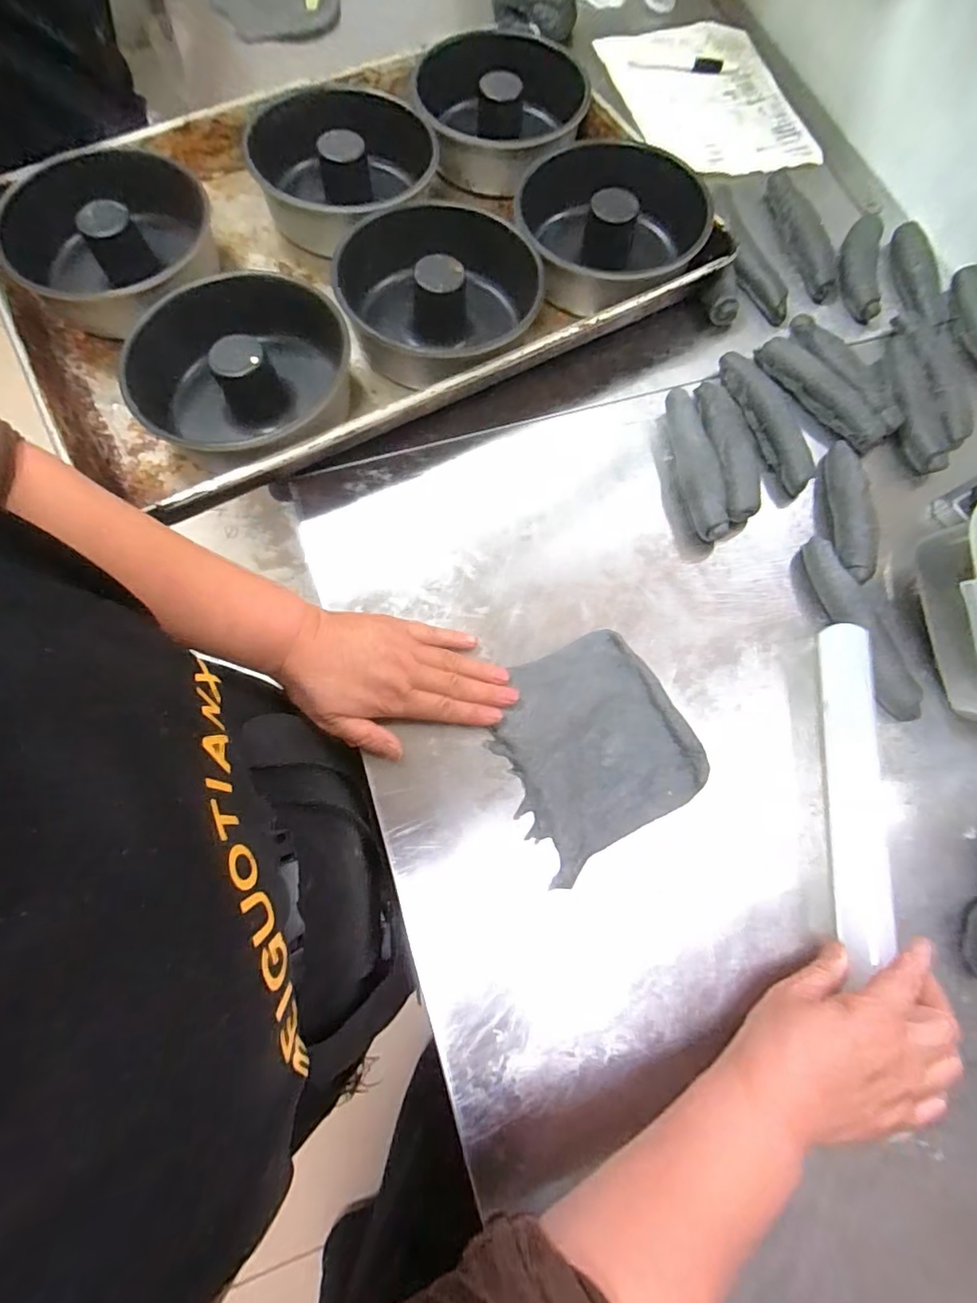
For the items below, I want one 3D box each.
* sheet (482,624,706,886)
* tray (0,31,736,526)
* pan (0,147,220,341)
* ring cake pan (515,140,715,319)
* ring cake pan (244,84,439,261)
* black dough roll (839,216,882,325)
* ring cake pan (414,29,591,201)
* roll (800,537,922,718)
[{"bbox_3d":[0.075,0.066,0.402,0.134,0.006,0.140,-26,76,-10],"label":"sheet"},{"bbox_3d":[-0.114,-0.381,0.503,0.606,0.059,0.399,-29,76,-10],"label":"tray"},{"bbox_3d":[-0.338,-0.363,0.489,0.182,0.052,0.178,-22,75,-9],"label":"pan"},{"bbox_3d":[0.116,-0.384,0.512,0.167,0.067,0.184,5,73,-1],"label":"ring cake pan"},{"bbox_3d":[-0.137,-0.460,0.529,0.169,0.056,0.172,-3,73,-3],"label":"ring cake pan"},{"bbox_3d":[0.378,-0.387,0.554,0.030,0.024,0.128,11,73,1],"label":"black dough roll"},{"bbox_3d":[0.012,-0.551,0.562,0.165,0.056,0.176,-4,73,-3],"label":"ring cake pan"},{"bbox_3d":[0.291,-0.021,0.423,0.035,0.026,0.151,-17,74,-7],"label":"roll"}]

